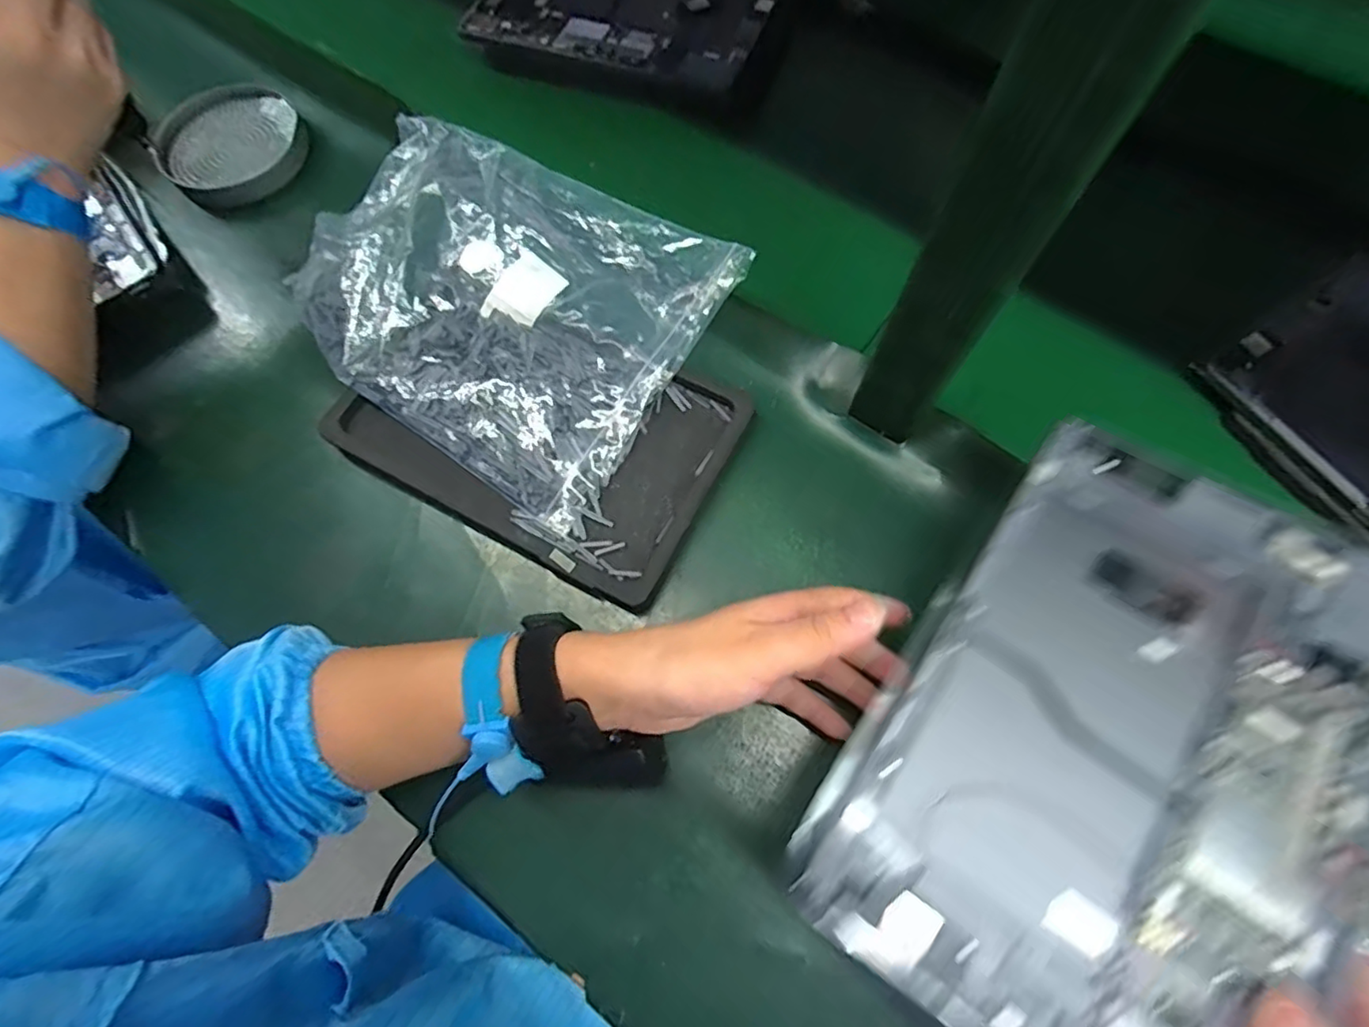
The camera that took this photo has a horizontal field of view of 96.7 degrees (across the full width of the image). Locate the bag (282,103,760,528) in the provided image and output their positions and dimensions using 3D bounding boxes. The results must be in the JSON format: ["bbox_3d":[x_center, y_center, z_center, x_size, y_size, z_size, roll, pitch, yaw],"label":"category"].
[{"bbox_3d":[-0.135,-0.151,0.426,0.290,0.040,0.225,31,73,10],"label":"bag"}]

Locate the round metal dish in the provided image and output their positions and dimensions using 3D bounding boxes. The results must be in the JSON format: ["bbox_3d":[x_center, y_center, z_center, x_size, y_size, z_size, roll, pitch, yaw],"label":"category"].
[{"bbox_3d":[-0.377,-0.307,0.509,0.119,0.023,0.111,0,71,0],"label":"round metal dish"}]

